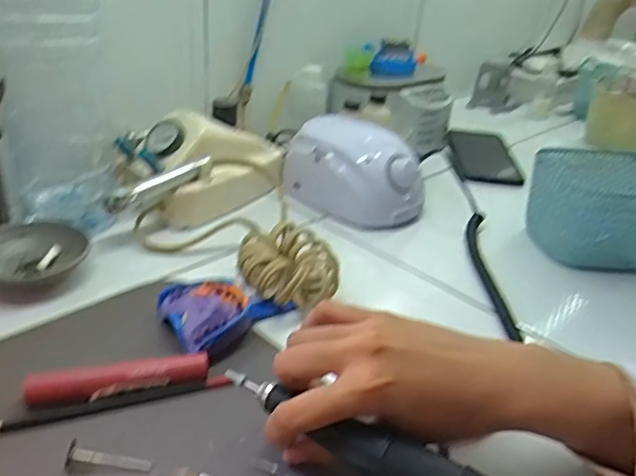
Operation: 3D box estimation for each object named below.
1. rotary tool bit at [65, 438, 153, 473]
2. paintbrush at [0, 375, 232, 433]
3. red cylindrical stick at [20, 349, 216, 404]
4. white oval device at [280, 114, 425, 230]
[{"bbox_3d":[-0.112,0.119,0.309,0.044,0.010,0.013,6,26,1],"label":"rotary tool bit"},{"bbox_3d":[-0.133,0.098,0.344,0.160,0.004,0.012,-6,29,-22],"label":"paintbrush"},{"bbox_3d":[-0.121,0.086,0.354,0.105,0.016,0.011,-4,28,-19],"label":"red cylindrical stick"},{"bbox_3d":[0.038,-0.075,0.626,0.148,0.080,0.081,26,33,35],"label":"white oval device"}]

